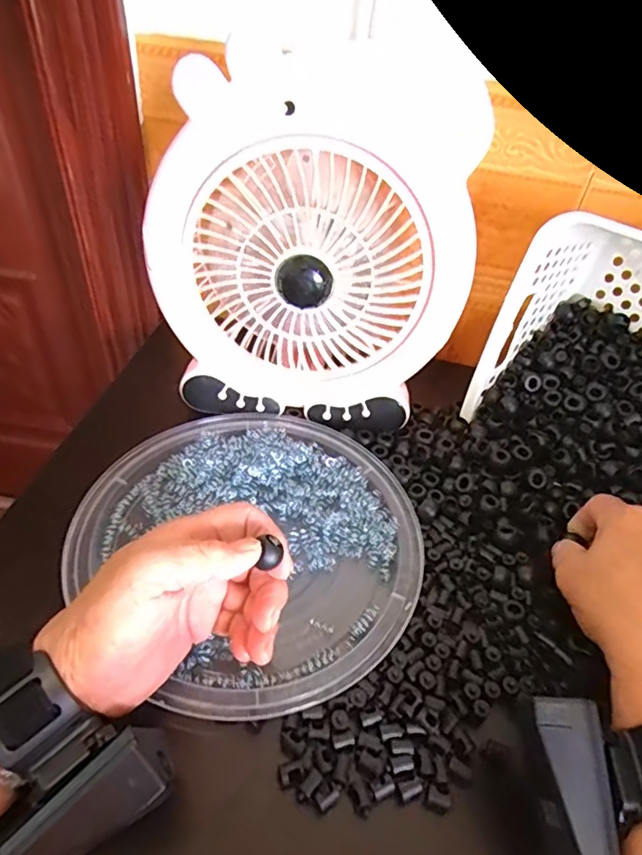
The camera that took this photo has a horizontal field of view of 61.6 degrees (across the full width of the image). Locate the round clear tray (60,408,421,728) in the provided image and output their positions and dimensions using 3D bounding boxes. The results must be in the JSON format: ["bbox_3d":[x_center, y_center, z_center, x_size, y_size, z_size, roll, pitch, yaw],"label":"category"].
[{"bbox_3d":[-0.045,0.074,0.386,0.235,0.015,0.222,4,43,-3],"label":"round clear tray"}]

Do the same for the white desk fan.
[{"bbox_3d":[-0.006,-0.118,0.407,0.239,0.253,0.083,1,44,-6],"label":"white desk fan"}]

